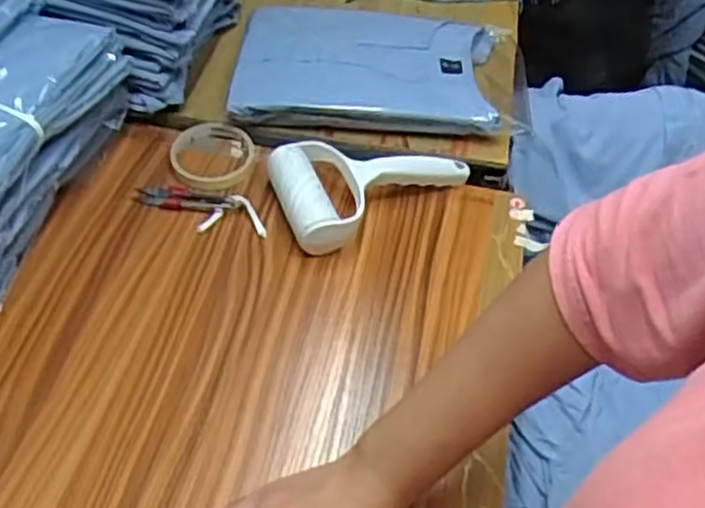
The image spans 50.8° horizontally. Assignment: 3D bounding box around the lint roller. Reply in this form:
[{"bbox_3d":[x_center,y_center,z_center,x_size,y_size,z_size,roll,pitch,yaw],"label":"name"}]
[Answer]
[{"bbox_3d":[0.025,-0.062,0.691,0.186,0.044,0.114,-10,49,-14],"label":"lint roller"}]

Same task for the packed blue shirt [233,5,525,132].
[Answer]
[{"bbox_3d":[0.034,-0.207,0.819,0.310,0.052,0.227,4,47,-1],"label":"packed blue shirt"}]

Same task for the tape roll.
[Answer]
[{"bbox_3d":[-0.137,-0.097,0.729,0.080,0.013,0.099,-3,47,-8],"label":"tape roll"}]

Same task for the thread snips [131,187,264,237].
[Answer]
[{"bbox_3d":[-0.141,-0.042,0.680,0.126,0.009,0.042,11,47,6],"label":"thread snips"}]

